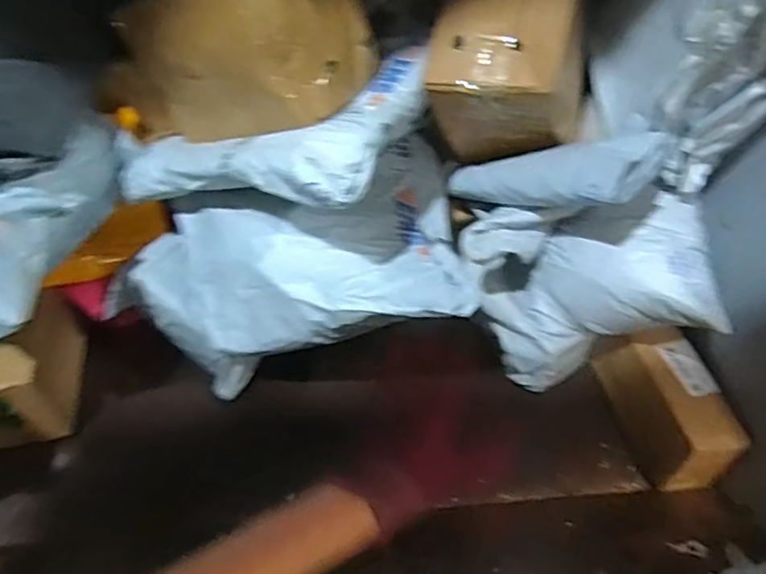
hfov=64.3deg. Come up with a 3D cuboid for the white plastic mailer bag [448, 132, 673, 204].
[{"bbox_3d":[0.166,-0.126,0.673,0.096,0.045,0.259,-38,26,-33],"label":"white plastic mailer bag"}]

